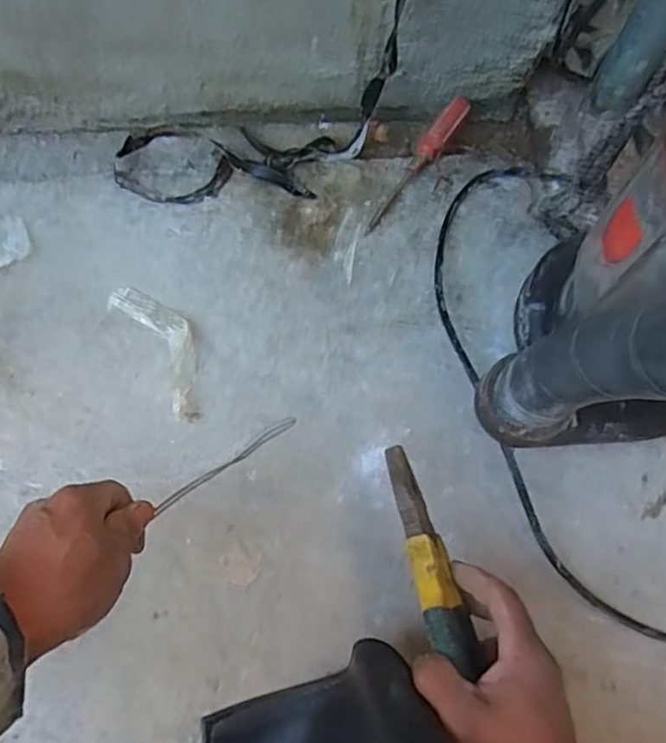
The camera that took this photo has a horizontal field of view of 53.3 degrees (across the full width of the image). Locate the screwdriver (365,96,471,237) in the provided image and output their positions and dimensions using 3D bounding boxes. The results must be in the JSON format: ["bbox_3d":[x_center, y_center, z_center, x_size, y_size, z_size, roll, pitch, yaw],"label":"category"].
[{"bbox_3d":[0.076,-0.186,0.595,0.020,0.022,0.150,35,78,8],"label":"screwdriver"}]

